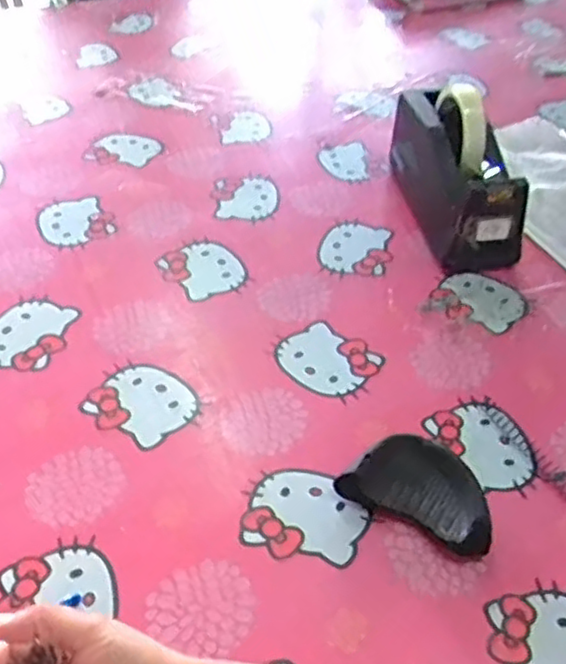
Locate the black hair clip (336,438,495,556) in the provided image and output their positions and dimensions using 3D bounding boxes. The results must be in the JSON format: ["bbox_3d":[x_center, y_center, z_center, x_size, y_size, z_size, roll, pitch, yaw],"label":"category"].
[{"bbox_3d":[0.099,0.110,0.487,0.103,0.030,0.062,22,50,19],"label":"black hair clip"}]

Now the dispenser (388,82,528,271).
[{"bbox_3d":[0.176,-0.166,0.702,0.076,0.116,0.205,-7,47,-8],"label":"dispenser"}]

